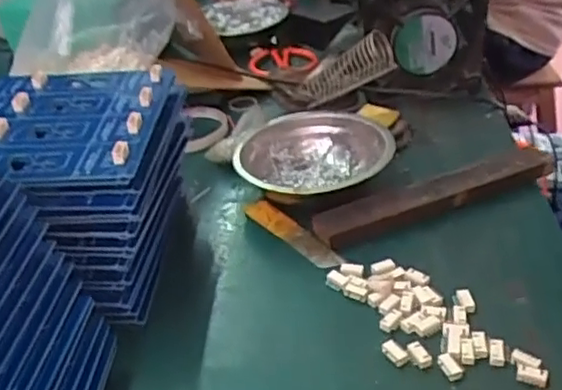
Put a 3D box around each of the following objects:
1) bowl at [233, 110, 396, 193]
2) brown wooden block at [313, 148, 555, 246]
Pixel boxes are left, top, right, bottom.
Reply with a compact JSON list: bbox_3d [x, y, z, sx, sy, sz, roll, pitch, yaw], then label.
[{"bbox_3d":[0.027,-0.029,0.532,0.124,0.033,0.119,-4,34,3],"label":"bowl"},{"bbox_3d":[0.120,-0.001,0.504,0.195,0.019,0.031,-16,35,-16],"label":"brown wooden block"}]

